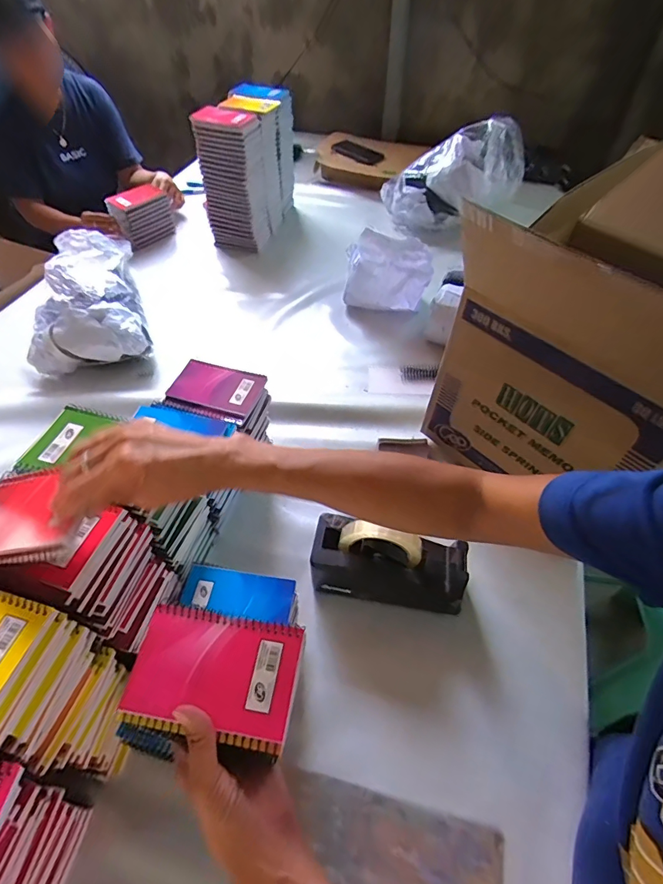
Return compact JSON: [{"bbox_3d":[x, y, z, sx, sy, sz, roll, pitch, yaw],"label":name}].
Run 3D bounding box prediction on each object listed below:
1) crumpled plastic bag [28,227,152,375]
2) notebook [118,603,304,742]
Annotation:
[{"bbox_3d":[-0.509,-0.314,0.940,0.213,0.132,0.364,-12,51,-10],"label":"crumpled plastic bag"},{"bbox_3d":[-0.093,0.181,0.358,0.128,0.008,0.082,9,51,6],"label":"notebook"}]

